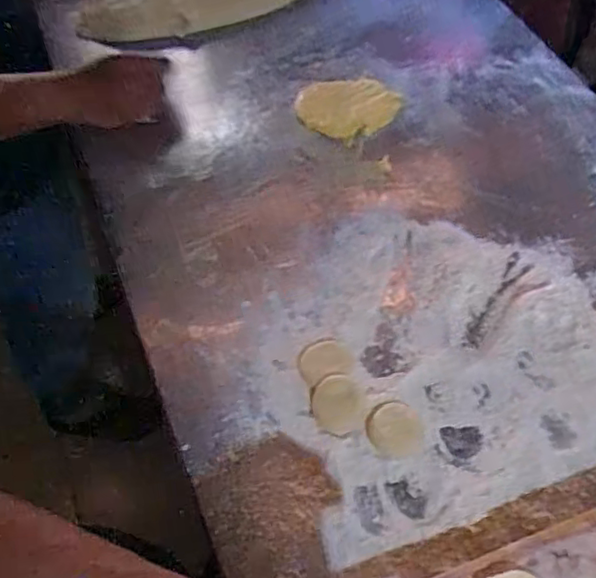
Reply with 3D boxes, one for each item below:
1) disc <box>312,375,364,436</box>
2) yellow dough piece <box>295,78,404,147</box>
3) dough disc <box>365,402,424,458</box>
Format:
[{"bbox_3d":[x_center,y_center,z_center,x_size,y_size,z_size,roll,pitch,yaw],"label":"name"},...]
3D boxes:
[{"bbox_3d":[0.036,0.105,0.569,0.044,0.008,0.052,-10,58,-6],"label":"disc"},{"bbox_3d":[0.055,-0.225,0.785,0.116,0.024,0.108,0,58,0],"label":"yellow dough piece"},{"bbox_3d":[0.086,0.125,0.561,0.047,0.007,0.049,0,58,0],"label":"dough disc"}]

